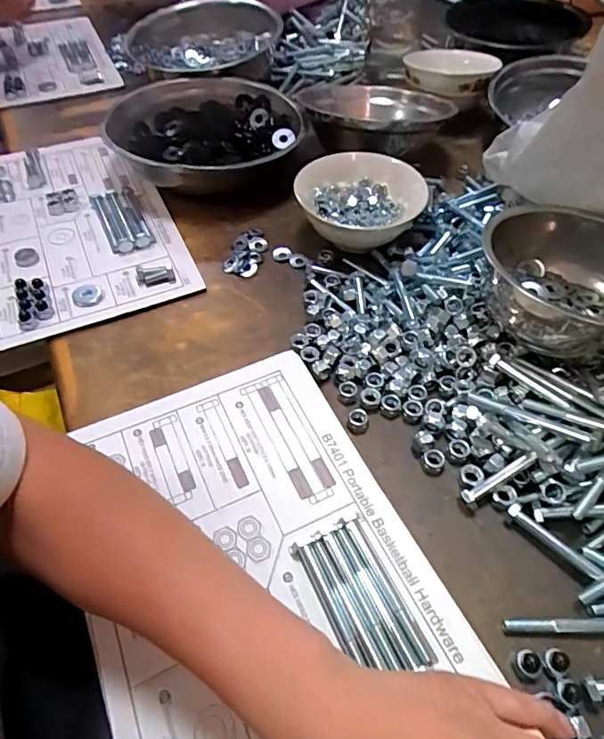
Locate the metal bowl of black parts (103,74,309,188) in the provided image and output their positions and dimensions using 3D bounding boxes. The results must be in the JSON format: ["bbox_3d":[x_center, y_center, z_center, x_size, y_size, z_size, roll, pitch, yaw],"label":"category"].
[{"bbox_3d":[-0.121,-0.307,0.661,0.227,0.062,0.229,0,52,1],"label":"metal bowl of black parts"}]

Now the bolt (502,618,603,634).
[{"bbox_3d":[0.190,0.173,0.338,0.106,0.012,0.010,-1,52,0],"label":"bolt"}]

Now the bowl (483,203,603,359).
[{"bbox_3d":[0.239,-0.072,0.451,0.152,0.083,0.159,6,52,5],"label":"bowl"}]

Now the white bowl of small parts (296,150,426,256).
[{"bbox_3d":[0.067,-0.187,0.577,0.126,0.060,0.135,0,52,1],"label":"white bowl of small parts"}]

